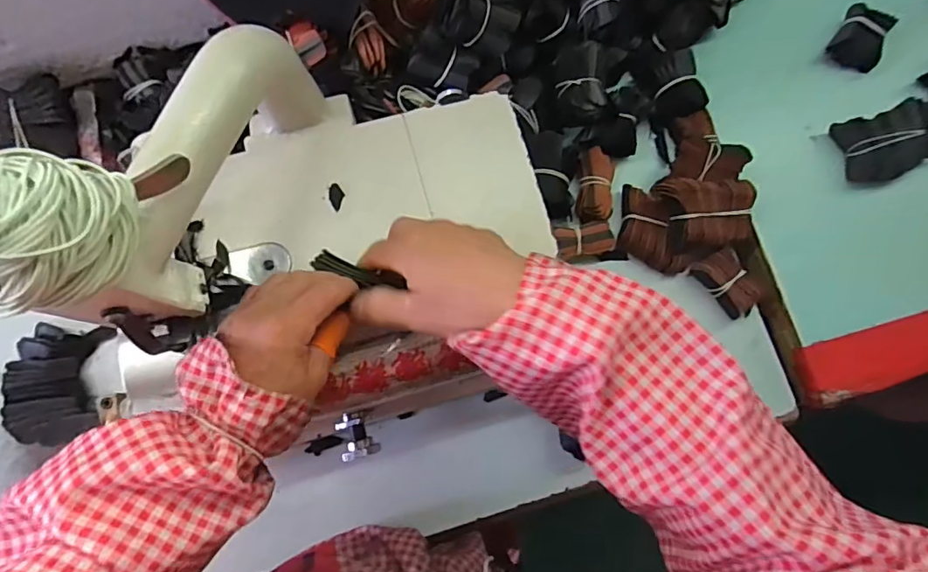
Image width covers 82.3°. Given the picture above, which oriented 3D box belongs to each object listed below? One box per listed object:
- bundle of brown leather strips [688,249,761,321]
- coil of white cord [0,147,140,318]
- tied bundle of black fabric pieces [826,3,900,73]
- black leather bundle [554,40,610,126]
[{"bbox_3d":[0.275,-0.002,0.544,0.046,0.023,0.070,-31,82,-6],"label":"bundle of brown leather strips"},{"bbox_3d":[-0.183,-0.022,0.228,0.055,0.051,0.070,2,80,-1],"label":"coil of white cord"},{"bbox_3d":[0.442,-0.275,0.584,0.054,0.025,0.062,33,81,4],"label":"tied bundle of black fabric pieces"},{"bbox_3d":[0.117,-0.201,0.535,0.049,0.051,0.075,-1,80,-2],"label":"black leather bundle"}]

